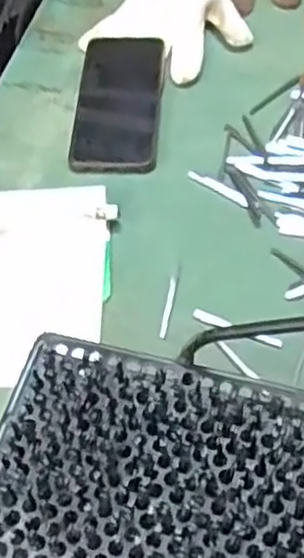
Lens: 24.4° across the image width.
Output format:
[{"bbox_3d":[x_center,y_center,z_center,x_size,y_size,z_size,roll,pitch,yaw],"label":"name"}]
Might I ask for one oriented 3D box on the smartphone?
[{"bbox_3d":[-0.030,-0.163,0.648,0.074,0.011,0.166,1,57,5],"label":"smartphone"}]

